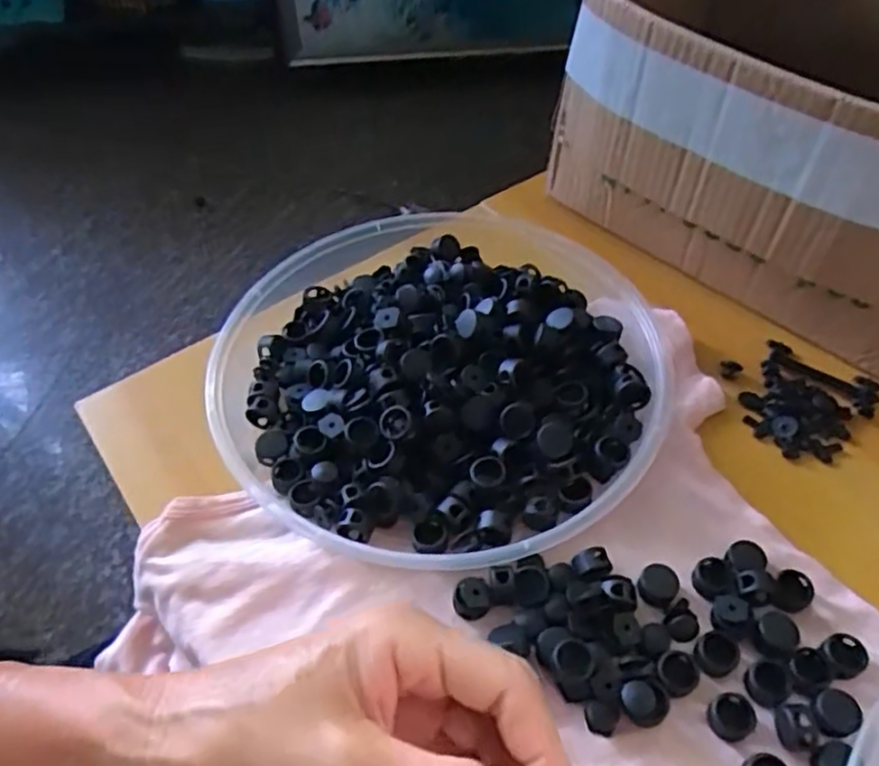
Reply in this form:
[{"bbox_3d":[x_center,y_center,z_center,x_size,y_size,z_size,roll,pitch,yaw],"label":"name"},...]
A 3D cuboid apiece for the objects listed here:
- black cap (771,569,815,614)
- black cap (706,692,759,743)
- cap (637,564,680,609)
[{"bbox_3d":[0.159,0.094,0.315,0.019,0.008,0.016,-34,59,-24],"label":"black cap"},{"bbox_3d":[0.119,0.135,0.283,0.018,0.005,0.017,0,52,0],"label":"black cap"},{"bbox_3d":[0.100,0.092,0.319,0.018,0.005,0.020,33,59,23],"label":"cap"}]

